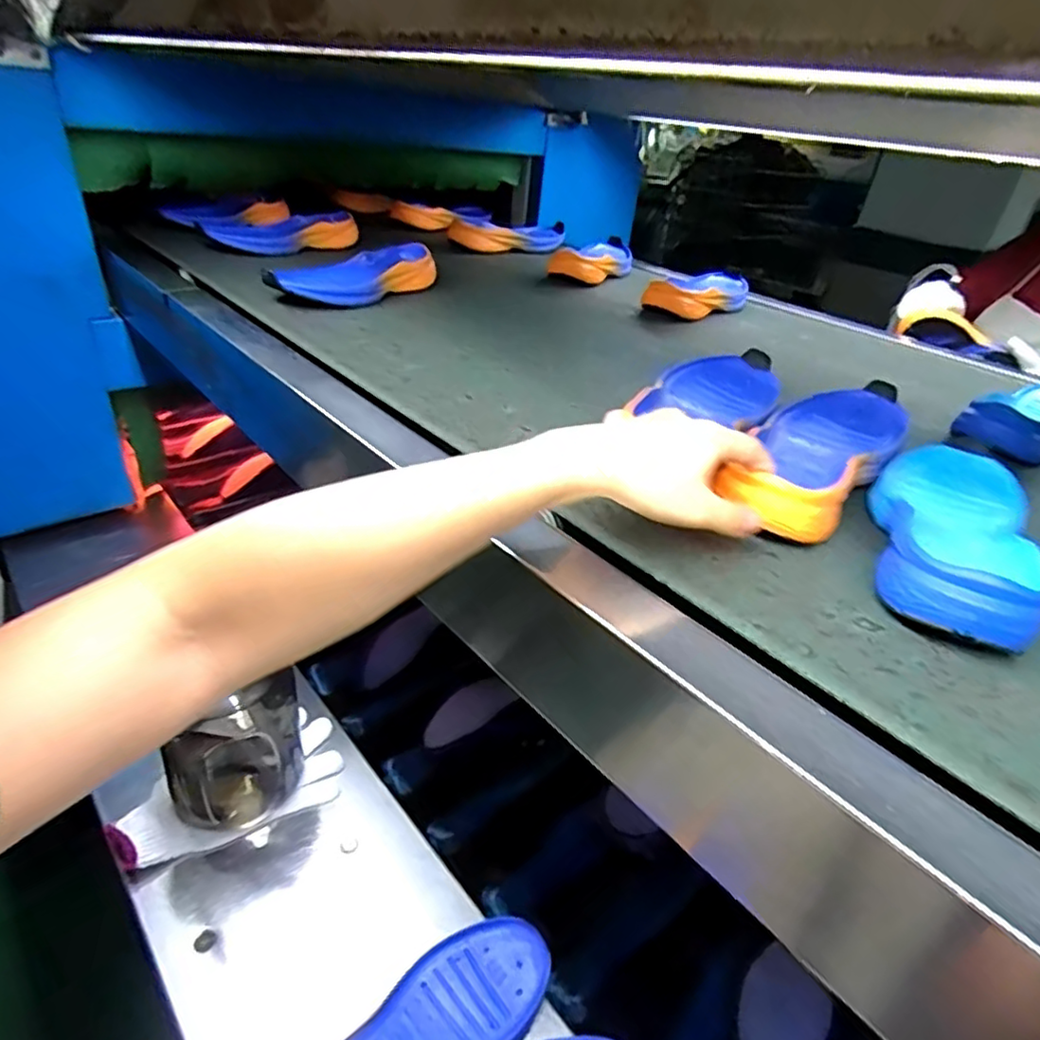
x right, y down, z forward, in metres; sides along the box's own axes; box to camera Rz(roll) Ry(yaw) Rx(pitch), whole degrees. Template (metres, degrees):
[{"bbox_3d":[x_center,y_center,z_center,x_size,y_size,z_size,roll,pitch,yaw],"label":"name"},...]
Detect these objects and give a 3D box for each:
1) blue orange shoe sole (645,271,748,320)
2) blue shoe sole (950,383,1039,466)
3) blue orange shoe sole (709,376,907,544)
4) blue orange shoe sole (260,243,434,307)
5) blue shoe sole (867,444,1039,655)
[{"bbox_3d":[0.249,-0.317,0.873,0.099,0.040,0.235,23,36,24],"label":"blue orange shoe sole"},{"bbox_3d":[0.492,-0.096,0.587,0.205,0.038,0.085,-18,40,-33],"label":"blue shoe sole"},{"bbox_3d":[0.224,-0.051,0.466,0.080,0.037,0.236,23,38,24],"label":"blue orange shoe sole"},{"bbox_3d":[-0.184,-0.285,0.733,0.077,0.038,0.218,25,37,25],"label":"blue orange shoe sole"},{"bbox_3d":[0.274,0.001,0.399,0.088,0.040,0.221,23,36,24],"label":"blue shoe sole"}]

